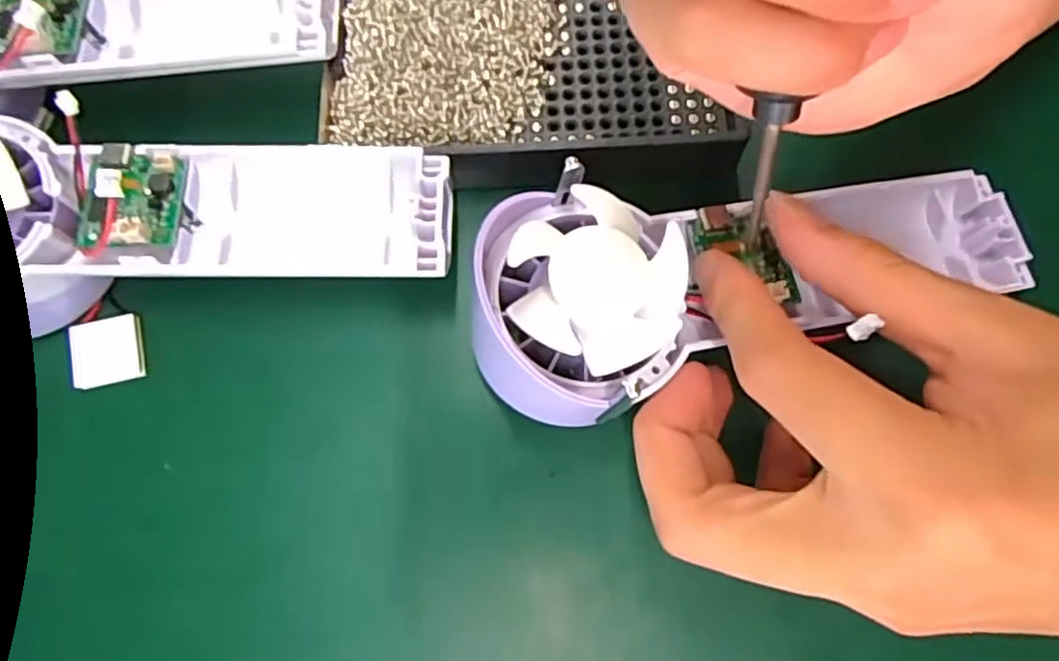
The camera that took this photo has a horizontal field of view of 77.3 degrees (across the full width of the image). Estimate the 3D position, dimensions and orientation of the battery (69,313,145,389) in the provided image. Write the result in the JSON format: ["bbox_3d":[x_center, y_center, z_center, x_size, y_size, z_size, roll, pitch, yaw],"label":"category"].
[{"bbox_3d":[-0.137,0.006,0.215,0.022,0.006,0.021,-12,74,-3],"label":"battery"}]

